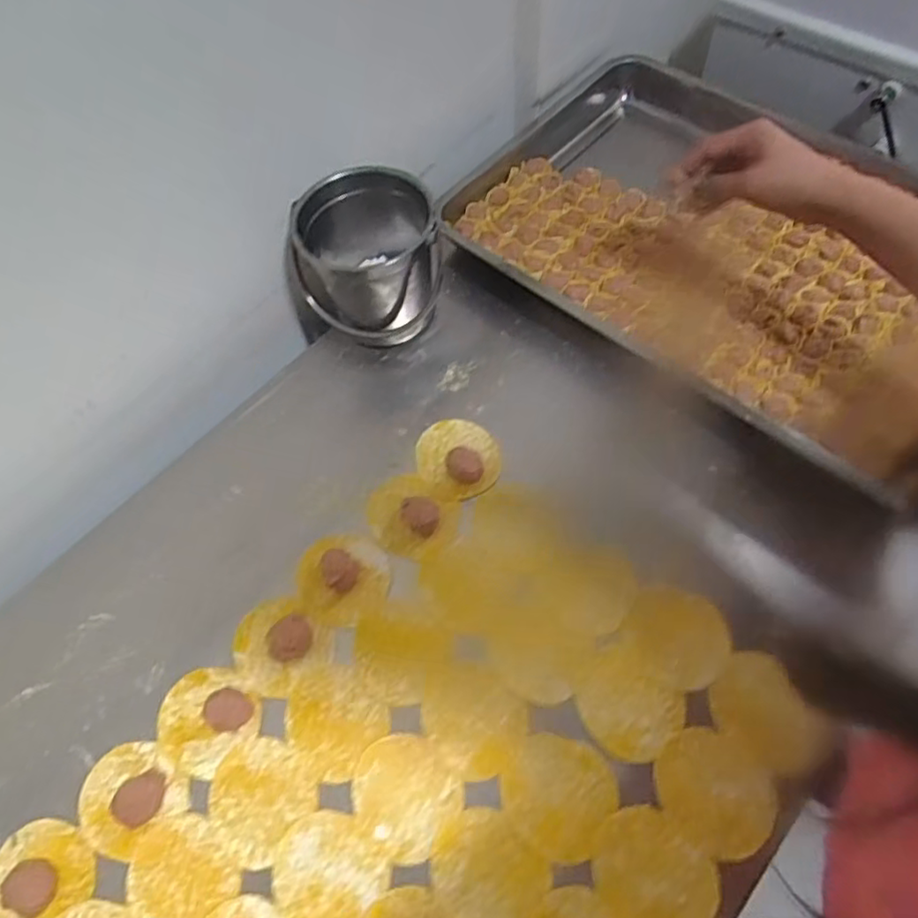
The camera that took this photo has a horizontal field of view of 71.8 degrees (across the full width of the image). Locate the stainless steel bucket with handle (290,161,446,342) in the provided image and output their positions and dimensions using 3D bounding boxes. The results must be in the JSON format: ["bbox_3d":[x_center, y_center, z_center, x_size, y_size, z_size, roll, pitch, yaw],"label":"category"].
[{"bbox_3d":[-0.090,-0.200,0.653,0.137,0.137,0.125,-2,62,4],"label":"stainless steel bucket with handle"}]

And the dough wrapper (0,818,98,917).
[{"bbox_3d":[-0.319,0.315,0.475,0.074,0.008,0.075,-41,66,-16],"label":"dough wrapper"}]

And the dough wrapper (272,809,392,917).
[{"bbox_3d":[-0.097,0.306,0.466,0.081,0.004,0.078,-2,62,4],"label":"dough wrapper"}]

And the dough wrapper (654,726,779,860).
[{"bbox_3d":[0.188,0.248,0.472,0.084,0.004,0.075,39,72,22],"label":"dough wrapper"}]

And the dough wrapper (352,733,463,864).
[{"bbox_3d":[-0.044,0.258,0.485,0.077,0.004,0.083,-2,62,4],"label":"dough wrapper"}]

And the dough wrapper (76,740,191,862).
[{"bbox_3d":[-0.261,0.267,0.495,0.078,0.010,0.074,-2,62,4],"label":"dough wrapper"}]

